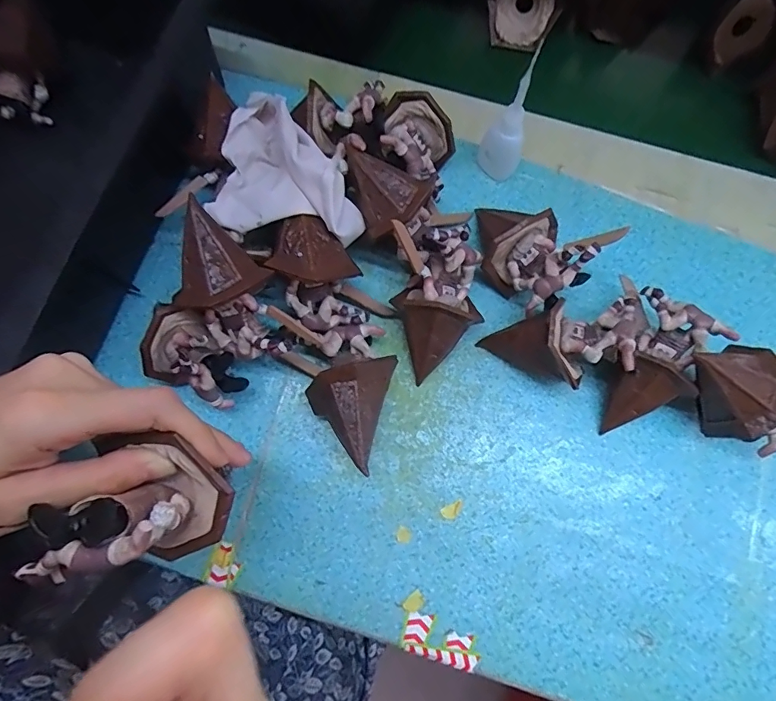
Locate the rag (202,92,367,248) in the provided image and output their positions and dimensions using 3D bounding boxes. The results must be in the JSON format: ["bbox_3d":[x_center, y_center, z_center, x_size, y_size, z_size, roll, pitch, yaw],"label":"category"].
[{"bbox_3d":[-0.069,-0.140,0.326,0.103,0.044,0.124,3,76,1],"label":"rag"}]

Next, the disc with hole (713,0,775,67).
[{"bbox_3d":[0.313,-0.284,0.399,0.046,0.046,0.006,-19,42,20],"label":"disc with hole"}]

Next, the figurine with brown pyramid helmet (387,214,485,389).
[{"bbox_3d":[0.035,-0.034,0.328,0.063,0.067,0.098,4,76,1],"label":"figurine with brown pyramid helmet"}]

